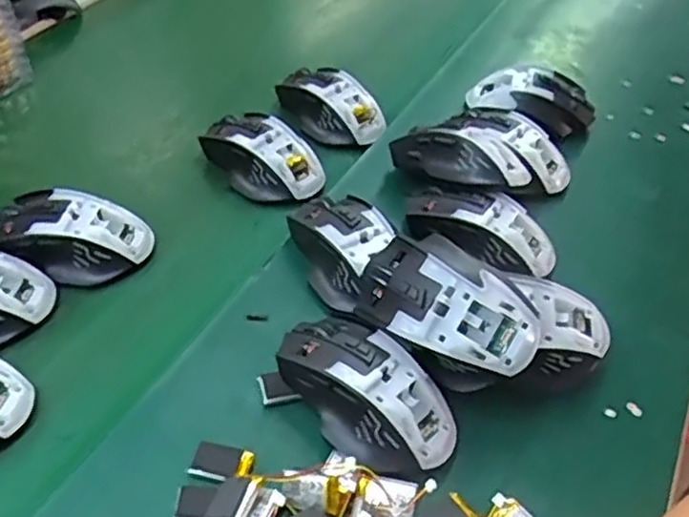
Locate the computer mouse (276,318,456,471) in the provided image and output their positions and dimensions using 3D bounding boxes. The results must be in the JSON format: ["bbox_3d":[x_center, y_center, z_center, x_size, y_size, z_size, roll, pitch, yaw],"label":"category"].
[{"bbox_3d":[0.010,0.077,0.408,0.117,0.043,0.069,34,52,26],"label":"computer mouse"}]

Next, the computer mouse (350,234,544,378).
[{"bbox_3d":[0.061,0.025,0.422,0.118,0.042,0.067,36,53,27],"label":"computer mouse"}]

